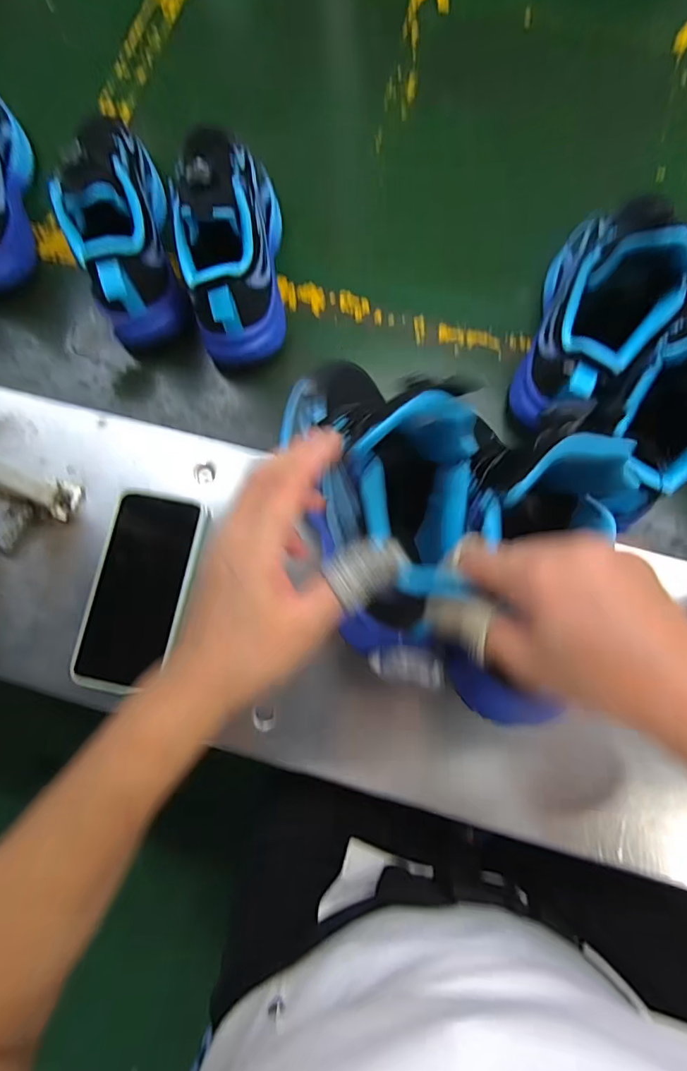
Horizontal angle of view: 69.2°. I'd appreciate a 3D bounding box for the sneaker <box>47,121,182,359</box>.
[{"bbox_3d":[-0.203,-0.283,0.461,0.069,0.132,0.220,-14,73,-1],"label":"sneaker"}]

